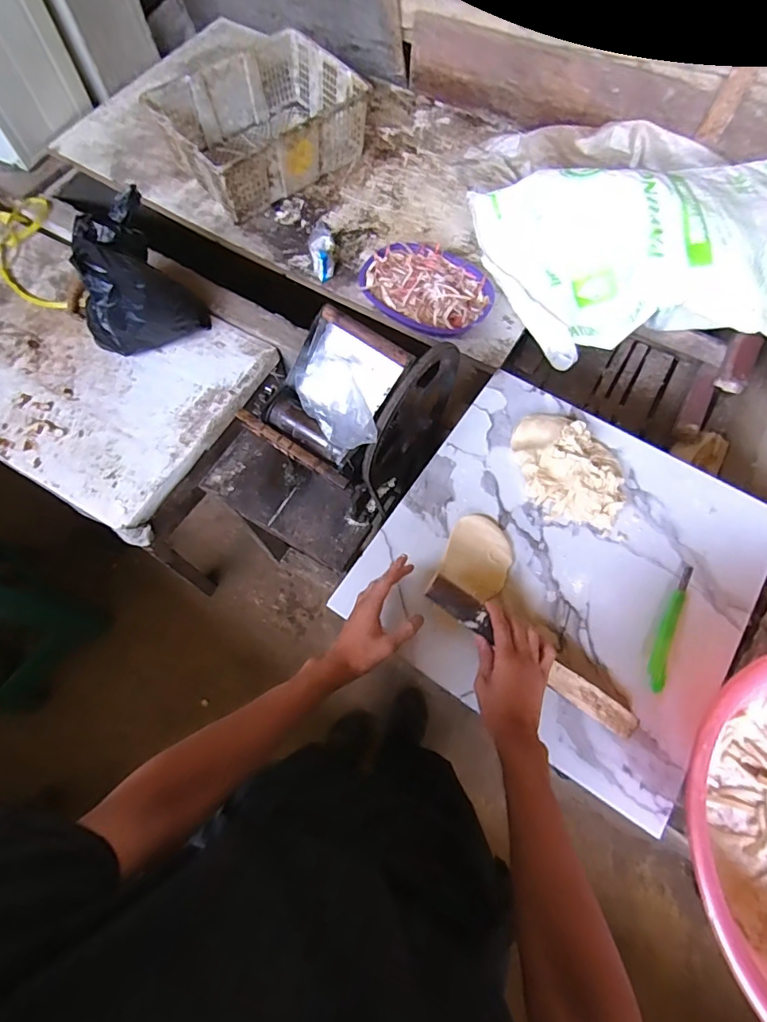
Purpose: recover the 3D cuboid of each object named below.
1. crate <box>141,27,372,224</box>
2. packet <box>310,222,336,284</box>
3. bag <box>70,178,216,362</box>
[{"bbox_3d":[-0.327,-1.027,1.299,0.468,0.151,0.369,-38,74,-14],"label":"crate"},{"bbox_3d":[-0.149,-0.635,1.203,0.061,0.063,0.139,-9,69,-4],"label":"packet"},{"bbox_3d":[-0.550,-0.491,1.058,0.245,0.282,0.165,-37,74,-14],"label":"bag"}]

